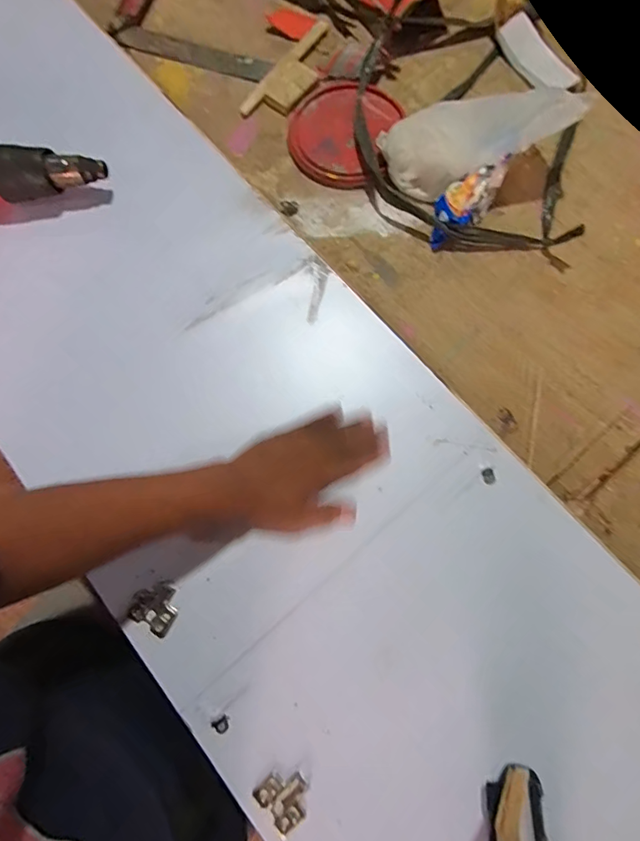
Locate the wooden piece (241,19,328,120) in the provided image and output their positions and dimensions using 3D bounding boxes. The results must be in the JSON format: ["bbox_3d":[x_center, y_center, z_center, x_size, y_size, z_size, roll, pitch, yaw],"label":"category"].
[{"bbox_3d":[-0.035,-0.544,0.693,0.073,0.011,0.211,34,81,7],"label":"wooden piece"}]

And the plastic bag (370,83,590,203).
[{"bbox_3d":[0.207,-0.380,0.584,0.249,0.070,0.106,-9,76,17],"label":"plastic bag"}]

